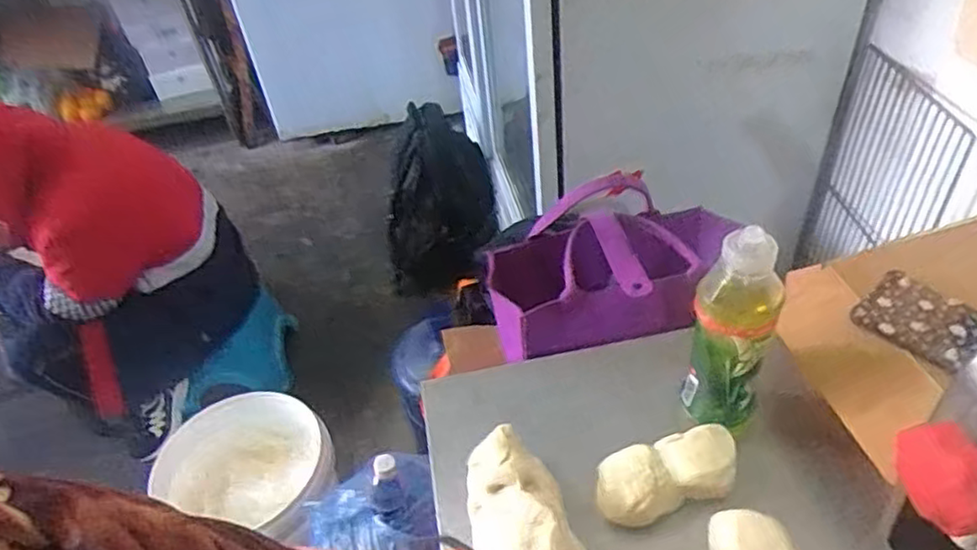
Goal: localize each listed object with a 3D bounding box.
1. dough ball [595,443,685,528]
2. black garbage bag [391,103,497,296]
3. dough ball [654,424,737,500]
[{"bbox_3d":[0.129,0.191,0.601,0.065,0.045,0.060,-4,43,4],"label":"dough ball"},{"bbox_3d":[-0.146,-0.198,1.931,0.317,0.467,0.237,-10,43,-3],"label":"black garbage bag"},{"bbox_3d":[0.190,0.174,0.611,0.073,0.046,0.064,-11,43,-4],"label":"dough ball"}]

